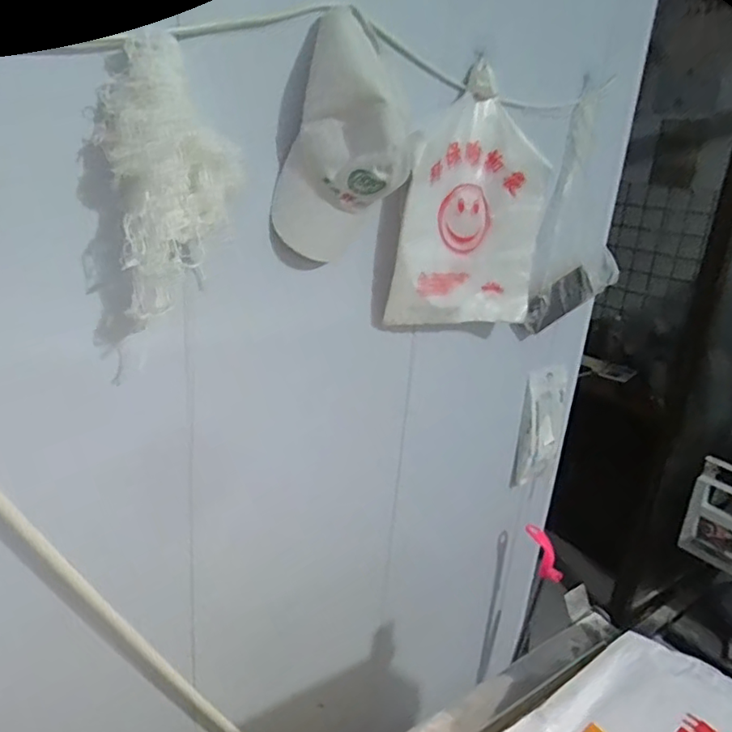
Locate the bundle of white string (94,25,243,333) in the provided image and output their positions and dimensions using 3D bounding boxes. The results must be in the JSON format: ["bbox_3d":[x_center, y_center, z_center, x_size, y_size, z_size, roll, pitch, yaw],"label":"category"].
[{"bbox_3d":[-0.214,-0.202,0.640,0.141,0.275,0.059,-1,20,-18],"label":"bundle of white string"}]

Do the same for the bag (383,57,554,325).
[{"bbox_3d":[0.186,-0.262,0.976,0.313,0.377,0.056,-13,26,-42],"label":"bag"}]

